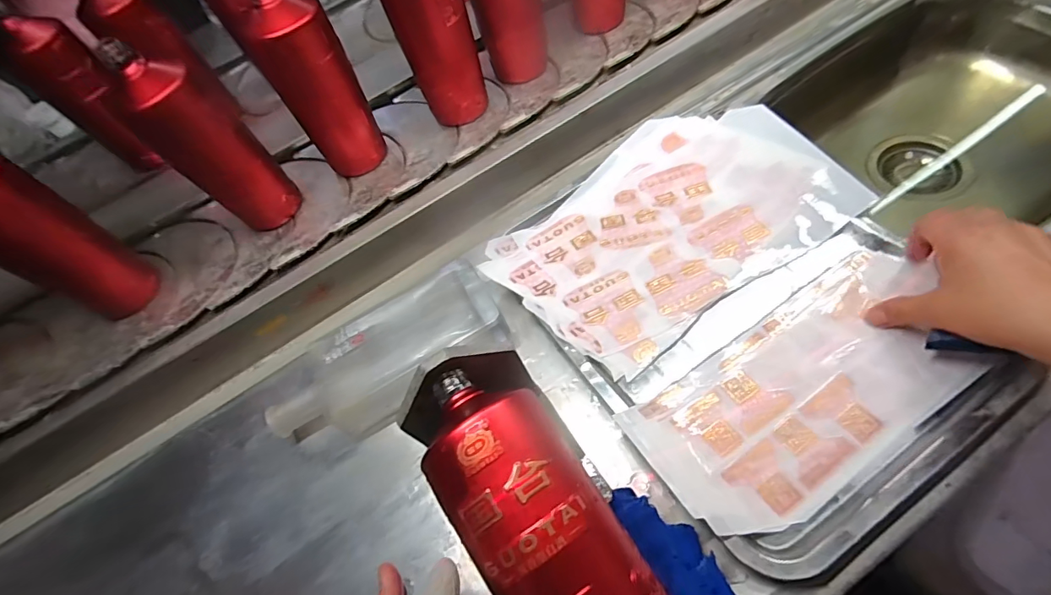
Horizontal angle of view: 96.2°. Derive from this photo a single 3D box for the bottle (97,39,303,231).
[{"bbox_3d":[-0.338,-0.163,0.513,0.082,0.195,0.086,40,70,19],"label":"bottle"}]

